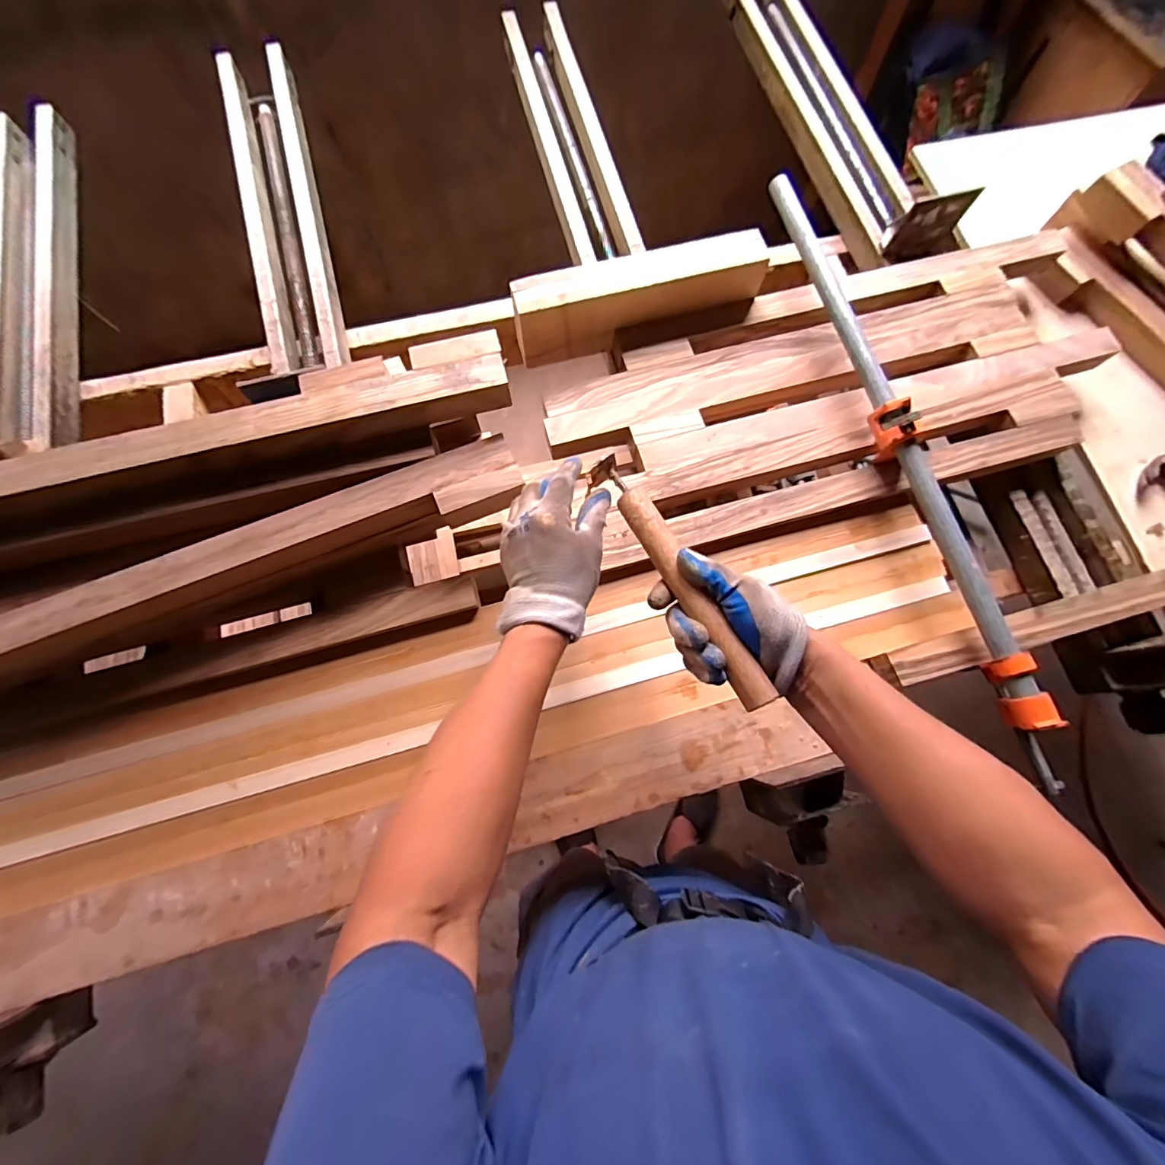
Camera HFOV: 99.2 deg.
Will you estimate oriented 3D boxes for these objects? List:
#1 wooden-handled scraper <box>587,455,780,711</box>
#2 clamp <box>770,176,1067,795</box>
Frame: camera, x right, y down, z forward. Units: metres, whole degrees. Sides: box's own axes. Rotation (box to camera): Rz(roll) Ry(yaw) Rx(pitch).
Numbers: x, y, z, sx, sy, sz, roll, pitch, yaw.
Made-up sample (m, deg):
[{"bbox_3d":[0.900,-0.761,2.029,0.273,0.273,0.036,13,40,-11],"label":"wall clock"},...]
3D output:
[{"bbox_3d":[0.085,-0.008,0.456,0.032,0.027,0.269,-27,69,-9],"label":"wooden-handled scraper"},{"bbox_3d":[0.398,-0.186,0.646,0.053,0.090,0.844,-15,74,-4],"label":"clamp"}]

